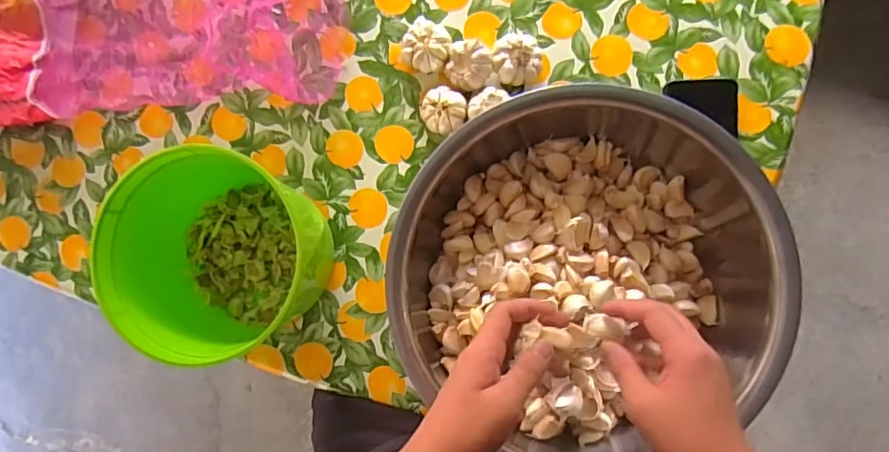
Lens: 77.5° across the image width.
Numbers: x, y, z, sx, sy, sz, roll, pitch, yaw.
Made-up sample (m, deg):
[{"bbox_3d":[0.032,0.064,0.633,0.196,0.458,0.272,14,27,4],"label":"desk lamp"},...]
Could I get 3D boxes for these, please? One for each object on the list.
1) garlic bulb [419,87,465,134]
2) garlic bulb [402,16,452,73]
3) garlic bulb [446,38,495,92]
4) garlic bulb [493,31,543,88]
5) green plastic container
[{"bbox_3d":[0.000,-0.137,0.662,0.052,0.030,0.052,0,87,7],"label":"garlic bulb"},{"bbox_3d":[-0.020,-0.218,0.670,0.056,0.033,0.063,14,89,8],"label":"garlic bulb"},{"bbox_3d":[0.030,-0.187,0.657,0.055,0.042,0.053,0,87,7],"label":"garlic bulb"},{"bbox_3d":[0.087,-0.198,0.653,0.056,0.038,0.065,-3,87,7],"label":"garlic bulb"},{"bbox_3d":[-0.254,0.033,0.623,0.203,0.153,0.187,0,87,7],"label":"green plastic container"}]

